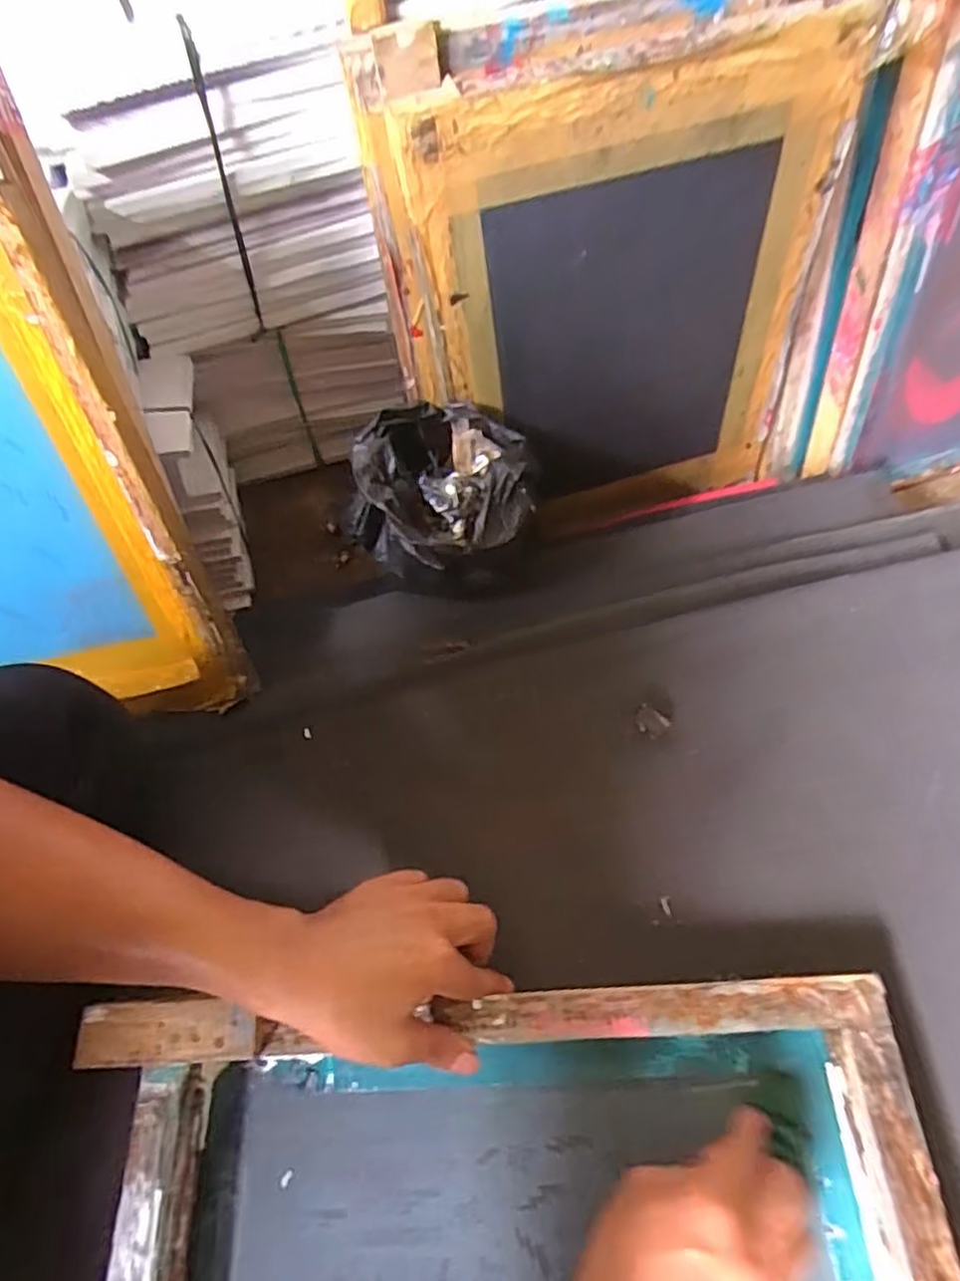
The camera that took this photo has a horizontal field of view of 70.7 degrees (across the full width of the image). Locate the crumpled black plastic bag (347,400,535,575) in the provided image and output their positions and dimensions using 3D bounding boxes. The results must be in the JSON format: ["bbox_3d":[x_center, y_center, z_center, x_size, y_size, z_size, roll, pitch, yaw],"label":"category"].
[{"bbox_3d":[-0.039,-0.134,0.632,0.165,0.110,0.149,-8,61,-3],"label":"crumpled black plastic bag"}]

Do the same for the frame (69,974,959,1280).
[{"bbox_3d":[0.025,0.383,0.358,0.460,0.056,0.346,-3,61,0],"label":"frame"}]

